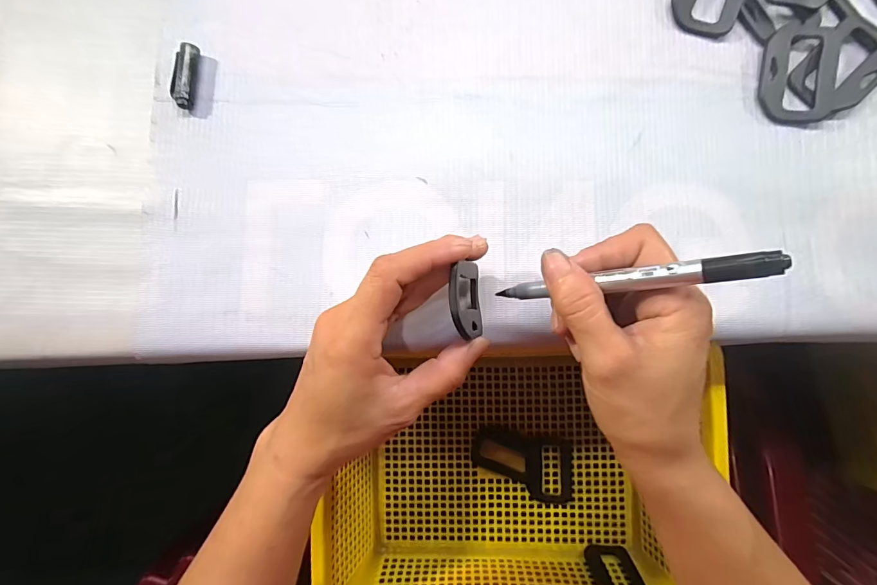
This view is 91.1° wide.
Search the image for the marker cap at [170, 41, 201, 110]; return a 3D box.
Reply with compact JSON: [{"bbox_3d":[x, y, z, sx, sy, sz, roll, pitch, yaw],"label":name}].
[{"bbox_3d":[-0.162,-0.137,0.273,0.014,0.009,0.041,5,85,1],"label":"marker cap"}]

